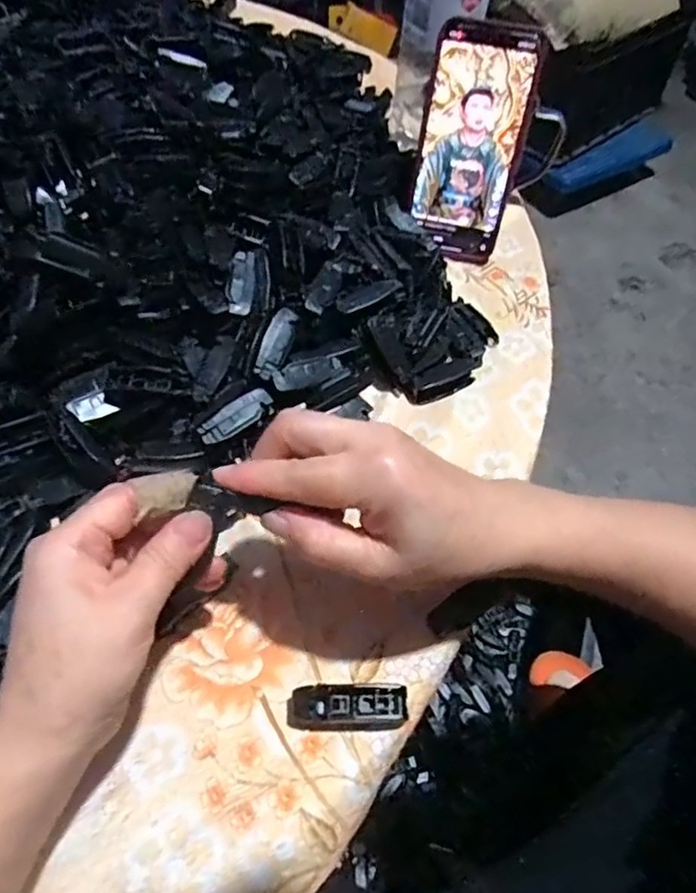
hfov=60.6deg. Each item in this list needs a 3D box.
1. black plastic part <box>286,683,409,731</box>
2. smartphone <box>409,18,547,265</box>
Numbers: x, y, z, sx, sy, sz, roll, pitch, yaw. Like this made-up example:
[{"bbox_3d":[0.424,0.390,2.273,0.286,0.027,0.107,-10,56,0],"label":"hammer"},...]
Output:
[{"bbox_3d":[0.000,0.129,0.295,0.059,0.014,0.019,0,57,-1],"label":"black plastic part"},{"bbox_3d":[0.094,-0.229,0.459,0.081,0.161,0.008,12,34,9],"label":"smartphone"}]

